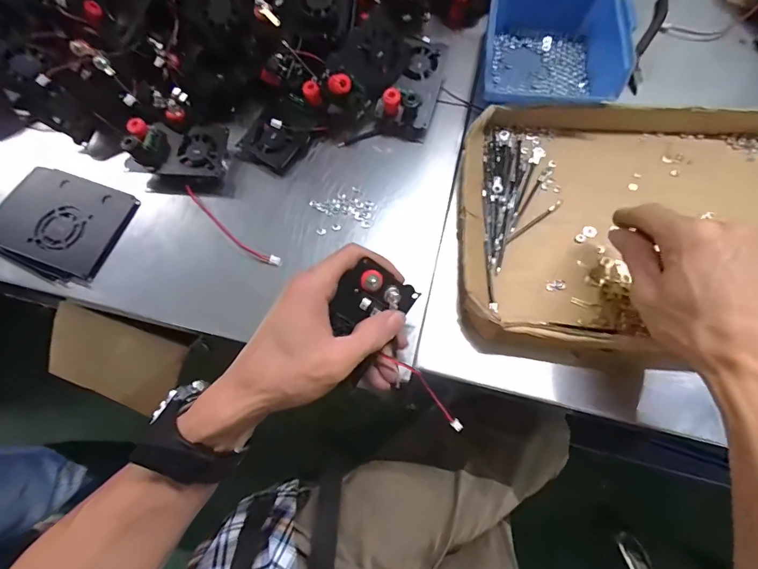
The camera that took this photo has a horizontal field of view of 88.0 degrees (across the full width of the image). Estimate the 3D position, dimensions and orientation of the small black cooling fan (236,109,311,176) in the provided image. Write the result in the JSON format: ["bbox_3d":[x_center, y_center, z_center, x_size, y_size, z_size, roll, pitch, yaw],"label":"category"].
[{"bbox_3d":[-0.104,-0.135,0.375,0.060,0.020,0.047,32,75,12],"label":"small black cooling fan"}]

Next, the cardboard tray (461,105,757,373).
[{"bbox_3d":[0.243,-0.053,0.338,0.338,0.034,0.239,5,71,4],"label":"cardboard tray"}]

